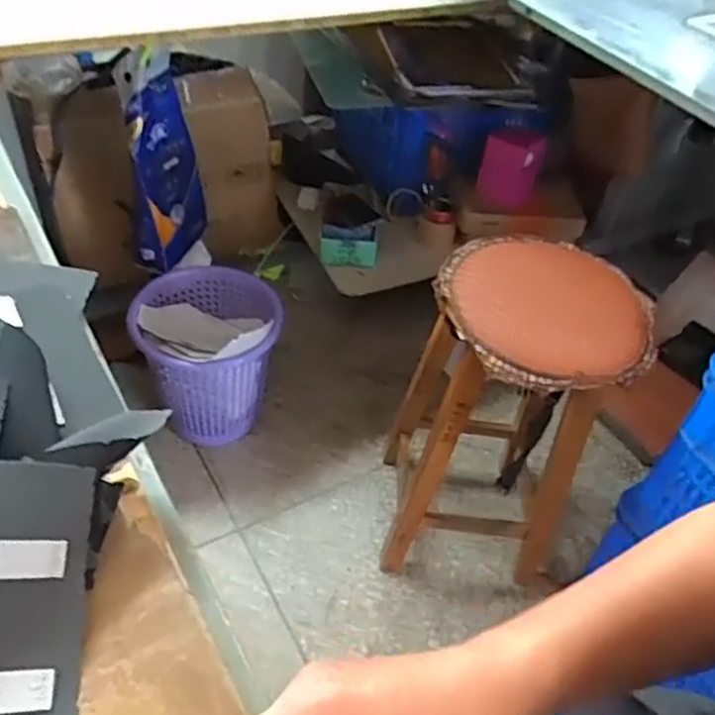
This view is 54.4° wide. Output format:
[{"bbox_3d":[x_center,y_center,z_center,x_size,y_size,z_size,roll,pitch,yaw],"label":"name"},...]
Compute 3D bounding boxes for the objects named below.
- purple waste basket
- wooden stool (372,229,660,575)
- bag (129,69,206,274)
[{"bbox_3d":[-0.308,0.001,1.458,0.299,0.332,0.299,-3,46,-10],"label":"purple waste basket"},{"bbox_3d":[0.226,0.129,1.176,0.325,0.633,0.329,12,45,5],"label":"wooden stool"},{"bbox_3d":[-0.405,-0.389,1.470,0.128,0.336,0.197,1,45,-6],"label":"bag"}]

